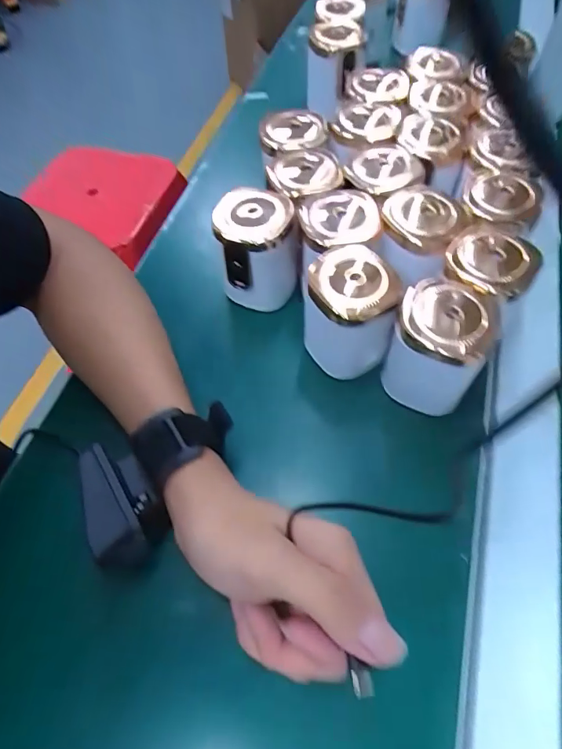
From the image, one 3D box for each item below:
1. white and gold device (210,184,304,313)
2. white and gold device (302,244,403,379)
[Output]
[{"bbox_3d":[-0.018,-0.090,0.347,0.060,0.083,0.059,-9,58,-2],"label":"white and gold device"},{"bbox_3d":[0.047,-0.042,0.308,0.053,0.078,0.061,-31,61,-16],"label":"white and gold device"}]

